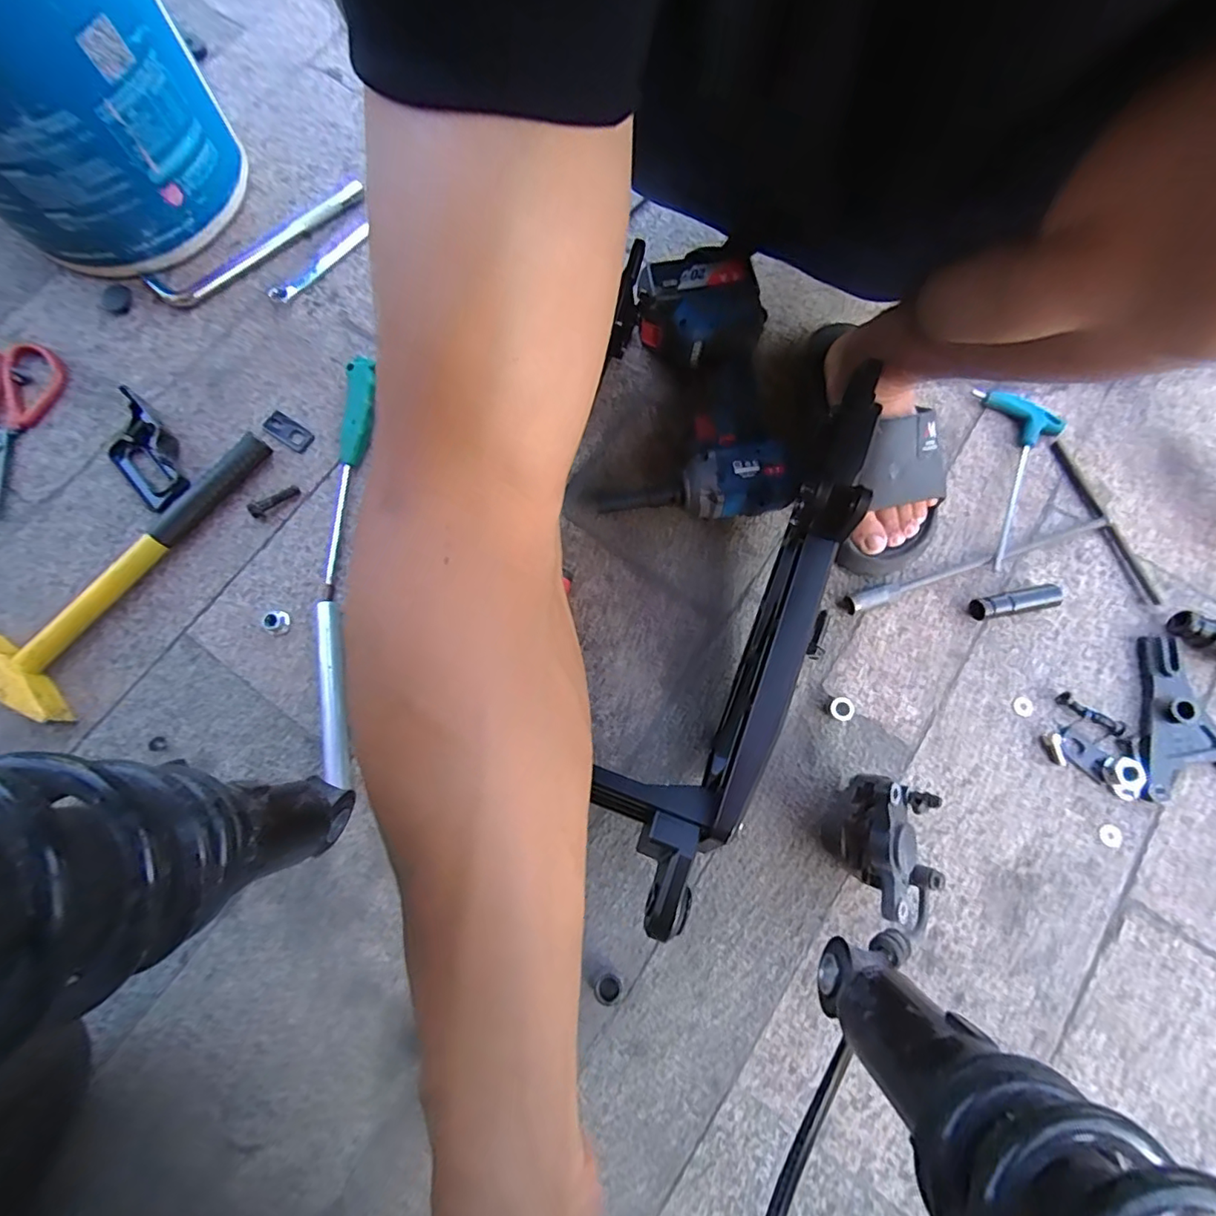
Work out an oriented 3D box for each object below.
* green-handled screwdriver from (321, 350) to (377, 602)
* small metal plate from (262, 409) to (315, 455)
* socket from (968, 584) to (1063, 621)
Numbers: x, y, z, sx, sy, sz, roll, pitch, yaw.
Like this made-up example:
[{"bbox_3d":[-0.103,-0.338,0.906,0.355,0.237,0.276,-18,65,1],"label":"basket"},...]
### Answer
[{"bbox_3d":[-0.252,-0.131,0.537,0.032,0.030,0.241,5,76,1],"label":"green-handled screwdriver"},{"bbox_3d":[-0.324,-0.178,0.560,0.056,0.005,0.024,33,78,7],"label":"small metal plate"},{"bbox_3d":[0.381,-0.005,0.522,0.081,0.020,0.019,-10,76,-3],"label":"socket"}]

